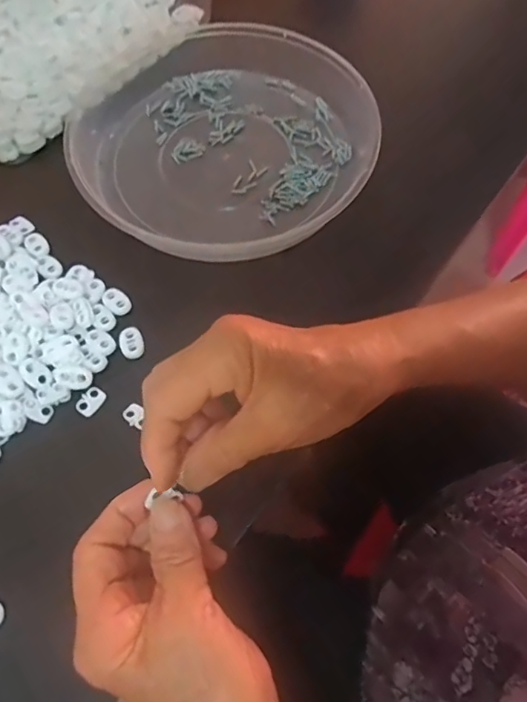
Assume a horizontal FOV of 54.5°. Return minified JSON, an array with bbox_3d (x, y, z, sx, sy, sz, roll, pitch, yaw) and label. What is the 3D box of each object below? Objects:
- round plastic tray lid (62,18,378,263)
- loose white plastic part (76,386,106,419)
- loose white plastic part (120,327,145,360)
[{"bbox_3d":[-0.037,-0.180,0.412,0.227,0.043,0.242,0,64,-1],"label":"round plastic tray lid"},{"bbox_3d":[-0.111,0.032,0.327,0.014,0.004,0.020,30,68,13],"label":"loose white plastic part"},{"bbox_3d":[-0.088,-0.006,0.342,0.014,0.004,0.022,-17,66,-9],"label":"loose white plastic part"}]

